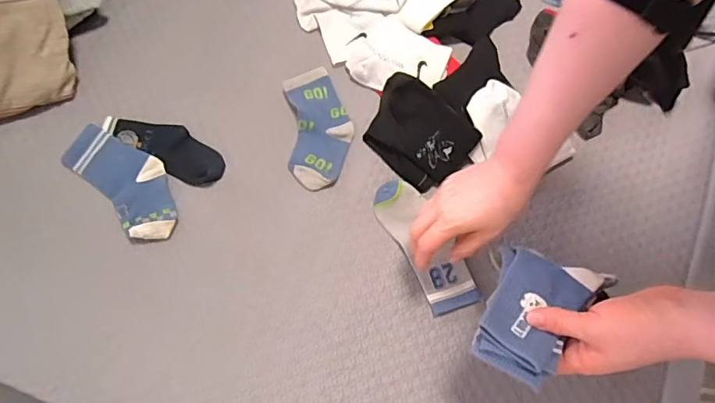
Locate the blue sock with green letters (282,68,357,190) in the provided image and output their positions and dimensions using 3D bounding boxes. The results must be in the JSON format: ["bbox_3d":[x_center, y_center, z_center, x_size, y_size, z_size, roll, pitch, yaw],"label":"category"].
[{"bbox_3d":[-0.050,-0.099,0.632,0.082,0.014,0.163,-6,77,-2],"label":"blue sock with green letters"}]

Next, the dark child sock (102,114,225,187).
[{"bbox_3d":[-0.243,-0.072,0.616,0.160,0.023,0.057,33,78,7],"label":"dark child sock"}]

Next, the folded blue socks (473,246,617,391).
[{"bbox_3d":[0.160,0.094,0.428,0.082,0.030,0.131,23,65,20],"label":"folded blue socks"}]

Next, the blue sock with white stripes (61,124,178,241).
[{"bbox_3d":[-0.283,-0.024,0.595,0.169,0.025,0.080,43,79,9],"label":"blue sock with white stripes"}]

